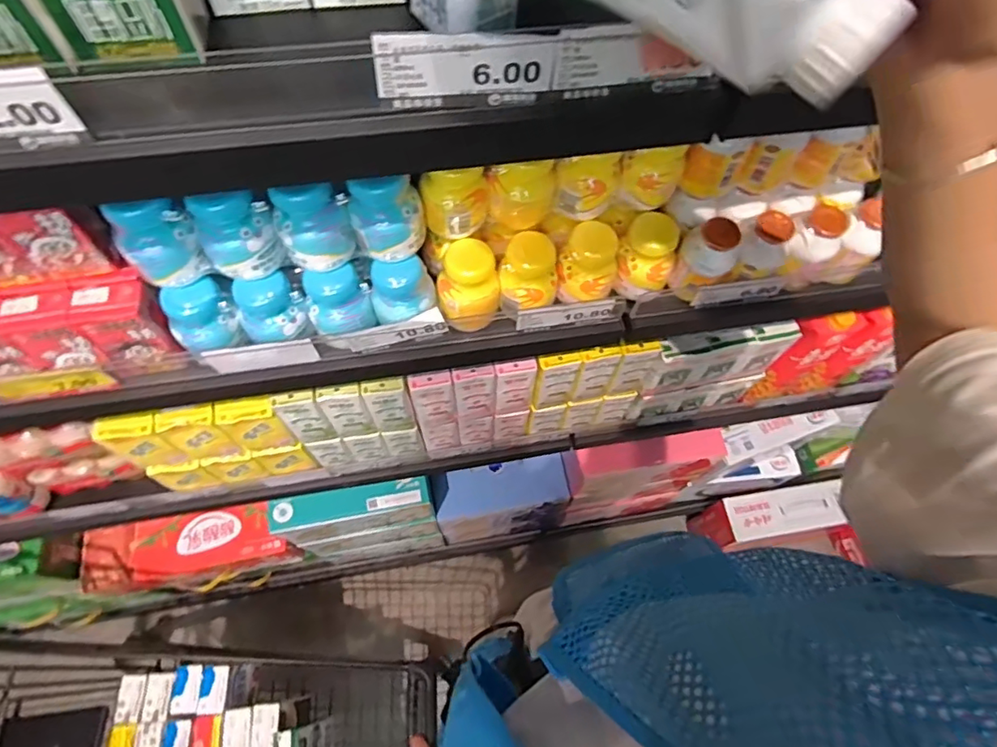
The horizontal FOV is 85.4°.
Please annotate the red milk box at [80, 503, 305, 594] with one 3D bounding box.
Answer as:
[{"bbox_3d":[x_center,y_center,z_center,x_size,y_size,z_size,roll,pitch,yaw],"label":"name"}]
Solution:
[{"bbox_3d":[-0.554,0.323,0.996,0.345,0.108,0.119,-9,64,-6],"label":"red milk box"}]

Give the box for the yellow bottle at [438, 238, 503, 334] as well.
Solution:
[{"bbox_3d":[-0.024,-0.080,0.482,0.058,0.076,0.052,-2,64,-3],"label":"yellow bottle"}]

